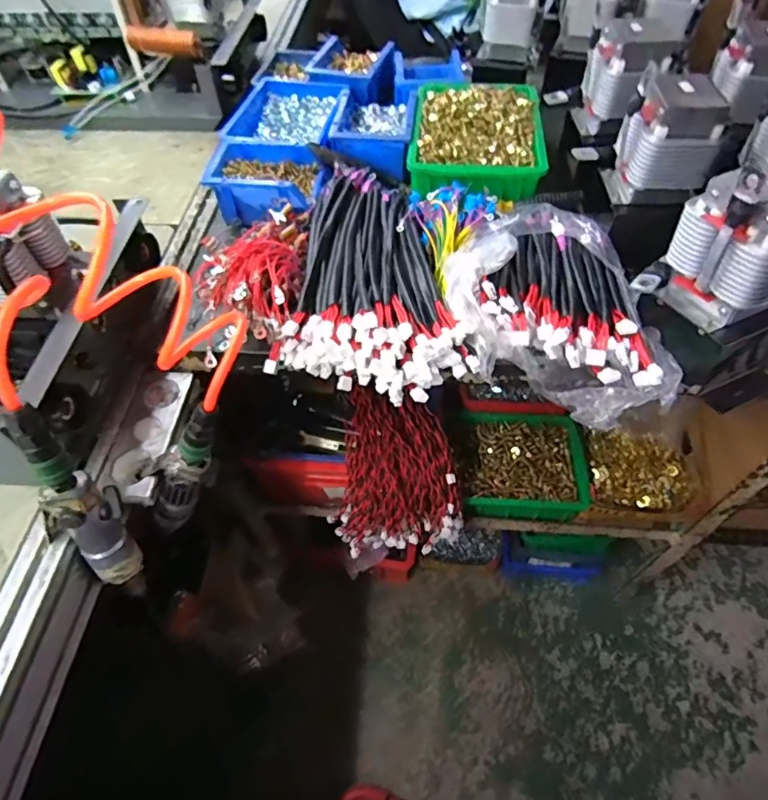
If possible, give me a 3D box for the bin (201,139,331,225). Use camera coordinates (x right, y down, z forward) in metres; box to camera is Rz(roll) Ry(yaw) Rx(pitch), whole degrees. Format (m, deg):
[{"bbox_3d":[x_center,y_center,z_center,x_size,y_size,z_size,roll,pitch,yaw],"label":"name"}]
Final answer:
[{"bbox_3d":[-0.155,-0.294,0.687,0.144,0.059,0.108,6,55,6],"label":"bin"}]

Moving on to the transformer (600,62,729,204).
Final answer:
[{"bbox_3d":[0.306,-0.287,0.571,0.090,0.123,0.089,-3,55,0],"label":"transformer"}]

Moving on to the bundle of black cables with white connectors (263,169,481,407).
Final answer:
[{"bbox_3d":[-0.043,-0.145,0.589,0.204,0.055,0.353,-13,55,-7],"label":"bundle of black cables with white connectors"}]

